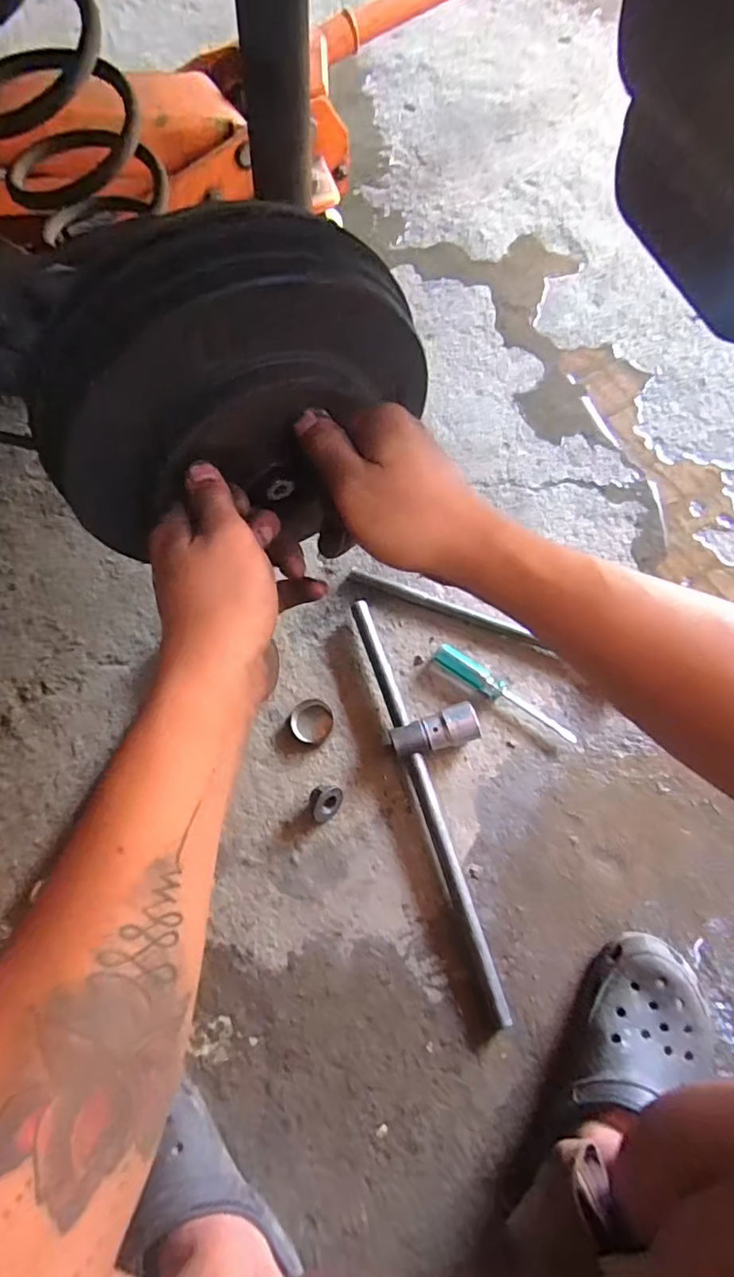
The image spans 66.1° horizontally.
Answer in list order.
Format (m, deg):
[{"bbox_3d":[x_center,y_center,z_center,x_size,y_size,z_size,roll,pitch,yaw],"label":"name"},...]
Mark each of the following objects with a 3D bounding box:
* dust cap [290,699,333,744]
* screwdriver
[{"bbox_3d":[-0.064,0.097,0.658,0.047,0.010,0.049,0,73,0],"label":"dust cap"},{"bbox_3d":[0.158,0.065,0.649,0.180,0.020,0.029,38,77,11],"label":"screwdriver"}]

